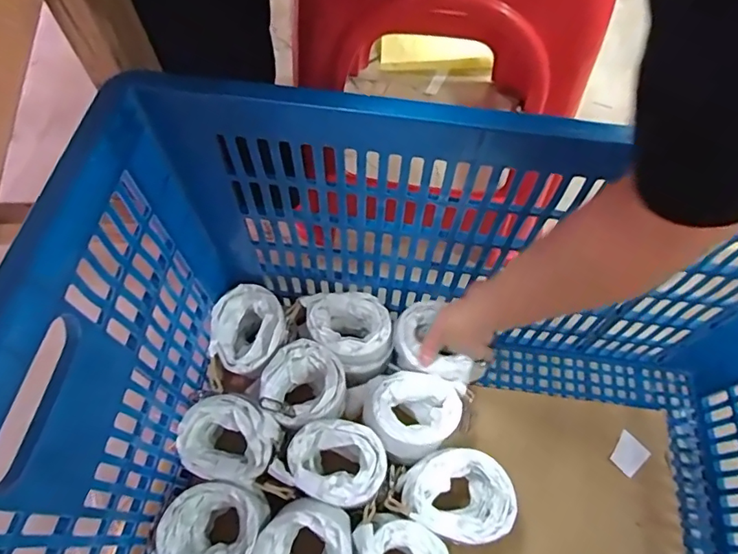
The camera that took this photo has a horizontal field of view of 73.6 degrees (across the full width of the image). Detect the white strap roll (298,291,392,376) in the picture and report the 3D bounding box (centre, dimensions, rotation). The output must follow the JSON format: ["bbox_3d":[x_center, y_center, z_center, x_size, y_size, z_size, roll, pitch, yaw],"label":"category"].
[{"bbox_3d":[-0.027,0.069,0.618,0.110,0.064,0.088,-1,62,-2],"label":"white strap roll"}]

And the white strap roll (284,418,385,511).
[{"bbox_3d":[-0.035,0.215,0.568,0.109,0.086,0.088,25,64,11],"label":"white strap roll"}]

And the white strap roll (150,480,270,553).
[{"bbox_3d":[-0.157,0.261,0.507,0.090,0.078,0.092,1,62,-1],"label":"white strap roll"}]

